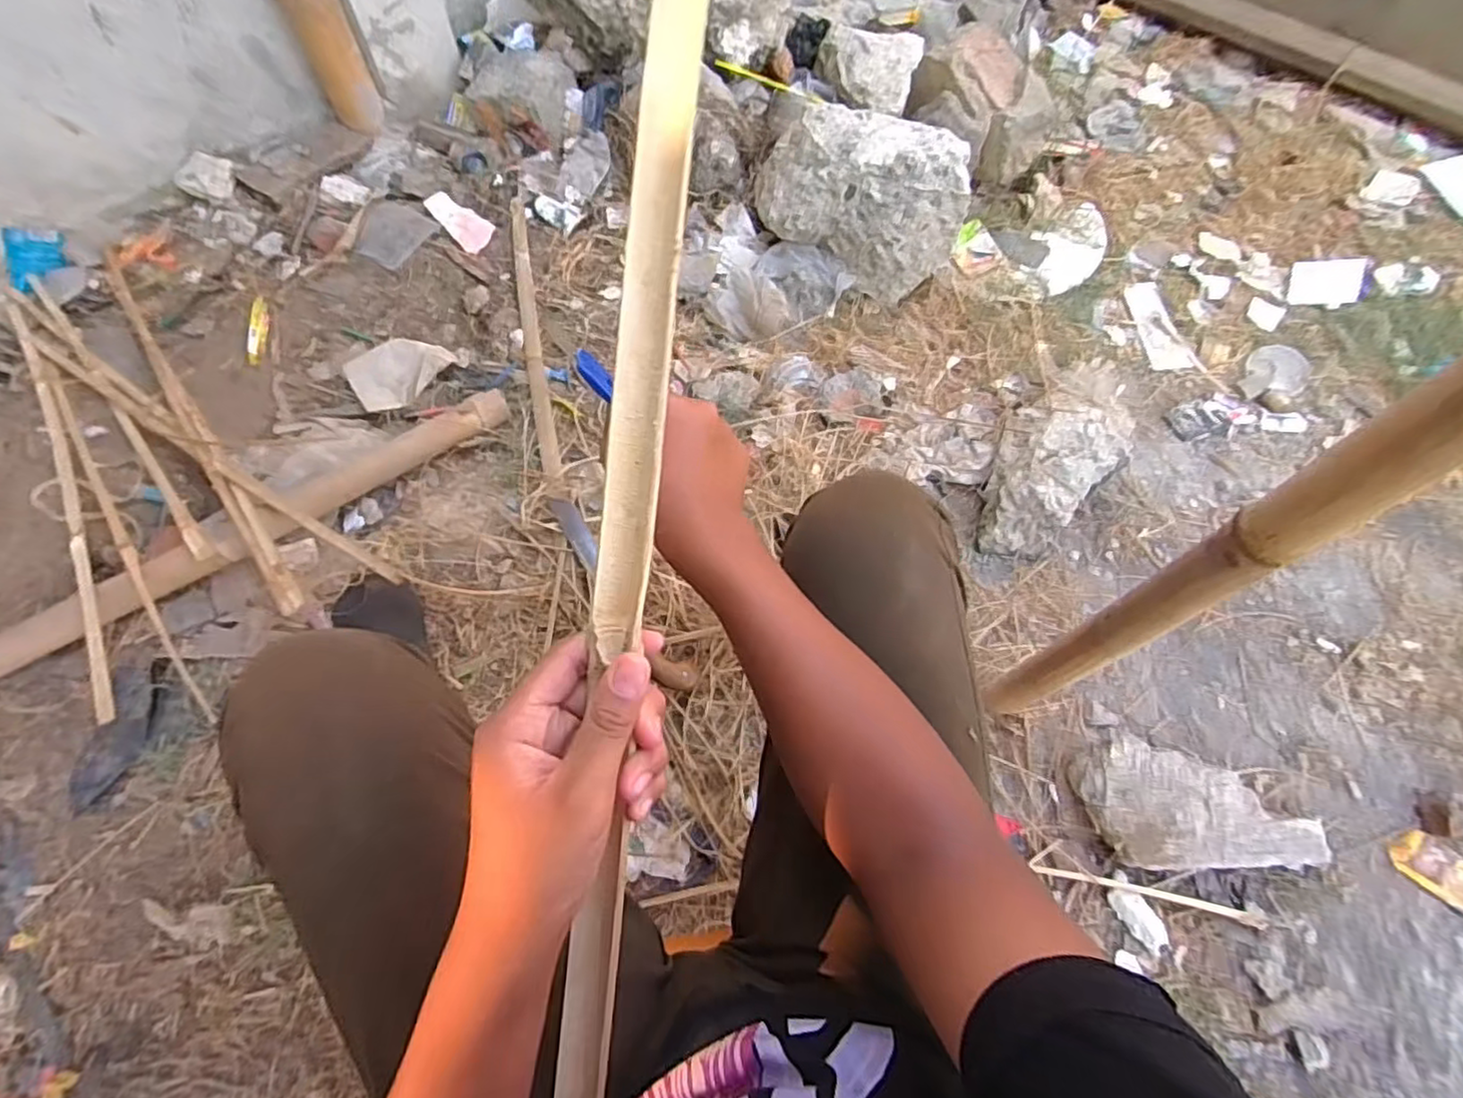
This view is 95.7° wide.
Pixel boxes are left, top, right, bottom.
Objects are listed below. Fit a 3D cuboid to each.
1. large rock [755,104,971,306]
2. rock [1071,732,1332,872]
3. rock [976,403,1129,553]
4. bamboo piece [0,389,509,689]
[{"bbox_3d":[0.210,-0.597,1.118,0.365,0.214,0.188,24,66,9],"label":"large rock"},{"bbox_3d":[0.542,0.319,0.768,0.262,0.072,0.130,18,65,8],"label":"rock"},{"bbox_3d":[0.476,-0.116,0.973,0.158,0.116,0.267,21,65,7],"label":"rock"},{"bbox_3d":[-0.738,0.032,0.857,0.979,0.049,0.077,-33,70,-17],"label":"bamboo piece"}]

